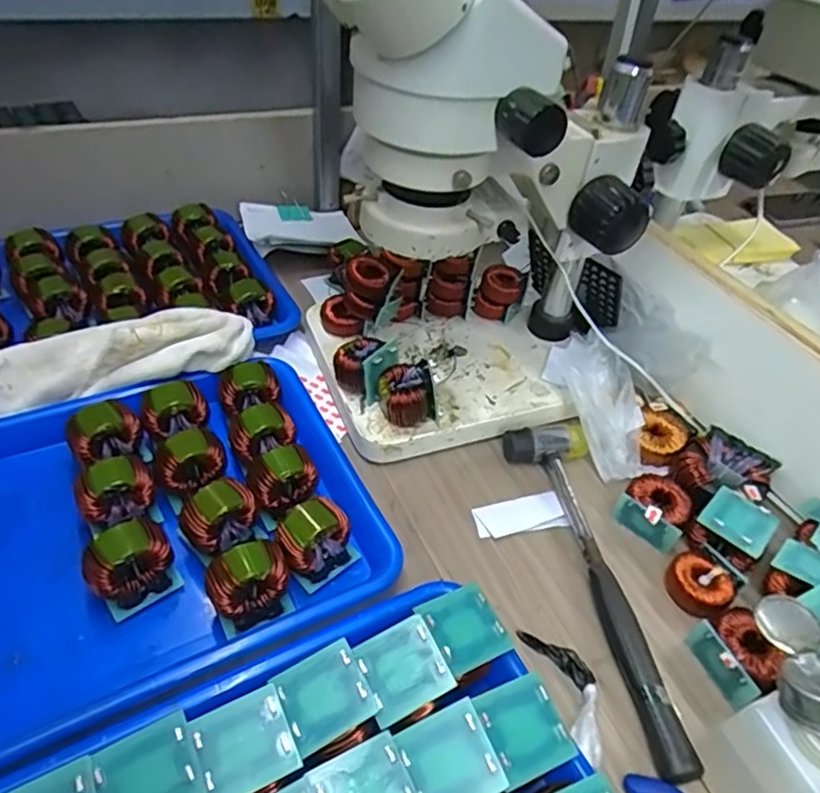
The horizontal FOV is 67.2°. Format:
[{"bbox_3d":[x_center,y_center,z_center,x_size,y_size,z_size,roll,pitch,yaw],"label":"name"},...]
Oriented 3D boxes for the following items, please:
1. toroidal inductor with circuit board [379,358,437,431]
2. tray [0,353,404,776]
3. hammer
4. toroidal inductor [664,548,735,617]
[{"bbox_3d":[-0.001,-0.004,0.500,0.048,0.042,0.040,3,42,-3],"label":"toroidal inductor with circuit board"},{"bbox_3d":[-0.198,0.089,0.412,0.324,0.055,0.245,-18,47,-25],"label":"tray"},{"bbox_3d":[0.142,0.118,0.438,0.064,0.025,0.263,-6,43,-14],"label":"hammer"},{"bbox_3d":[0.208,0.134,0.441,0.042,0.017,0.043,4,42,-3],"label":"toroidal inductor"}]

